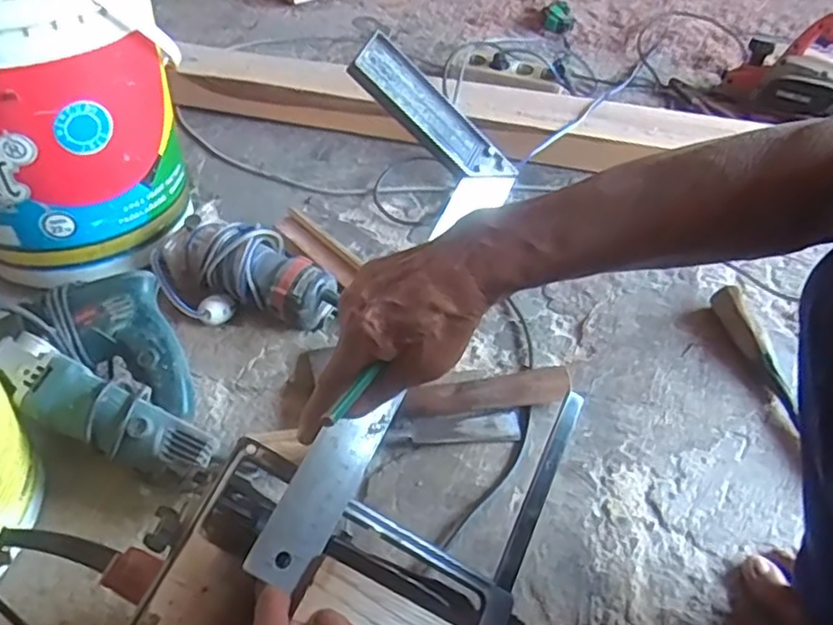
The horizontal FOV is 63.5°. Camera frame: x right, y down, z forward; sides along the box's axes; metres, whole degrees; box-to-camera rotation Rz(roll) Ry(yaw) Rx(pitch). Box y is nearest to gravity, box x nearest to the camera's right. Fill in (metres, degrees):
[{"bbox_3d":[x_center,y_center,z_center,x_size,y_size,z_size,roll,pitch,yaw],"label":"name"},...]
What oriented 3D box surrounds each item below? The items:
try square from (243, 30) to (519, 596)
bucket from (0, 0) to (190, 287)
[{"bbox_3d":[-0.044,-0.018,0.439,0.014,0.149,0.351,-12,44,52],"label":"try square"},{"bbox_3d":[-0.444,-0.275,0.799,0.294,0.339,0.319,-22,52,-21],"label":"bucket"}]

